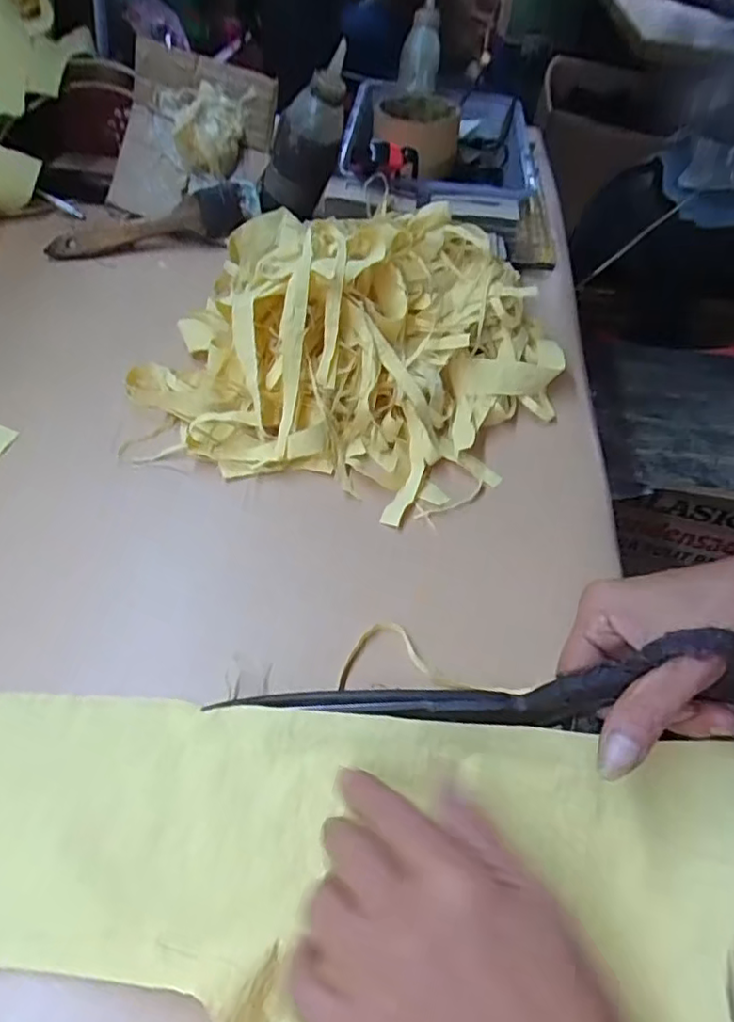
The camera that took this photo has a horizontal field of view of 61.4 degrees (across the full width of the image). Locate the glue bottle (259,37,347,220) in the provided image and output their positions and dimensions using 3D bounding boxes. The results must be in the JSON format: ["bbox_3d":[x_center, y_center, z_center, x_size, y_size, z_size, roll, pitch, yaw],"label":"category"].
[{"bbox_3d":[-0.047,-0.303,0.502,0.045,0.133,0.051,8,46,-31],"label":"glue bottle"}]

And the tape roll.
[{"bbox_3d":[0.054,-0.374,0.622,0.081,0.059,0.090,24,53,14],"label":"tape roll"}]

